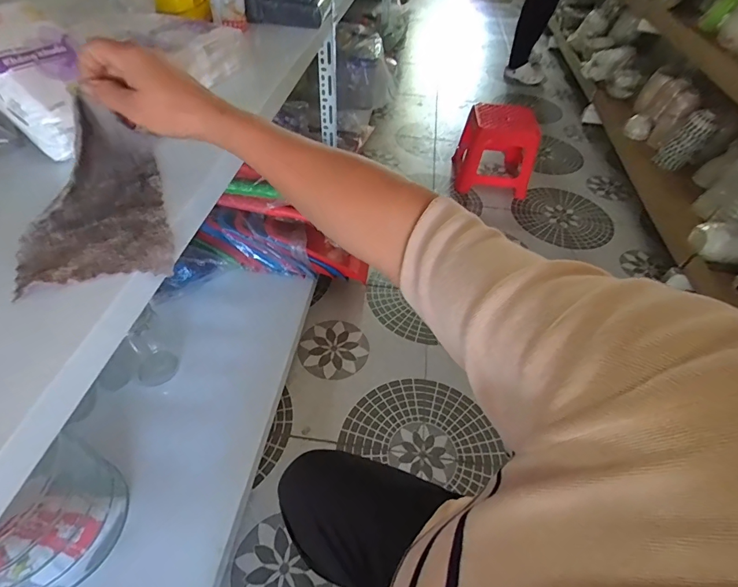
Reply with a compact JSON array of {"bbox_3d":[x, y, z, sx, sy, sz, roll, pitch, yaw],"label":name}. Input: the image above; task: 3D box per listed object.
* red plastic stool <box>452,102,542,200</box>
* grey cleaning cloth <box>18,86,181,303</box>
[{"bbox_3d":[0.512,-0.582,1.615,0.282,0.297,0.282,8,48,2],"label":"red plastic stool"},{"bbox_3d":[-0.261,-0.107,0.367,0.114,0.095,0.197,-16,51,-18],"label":"grey cleaning cloth"}]

